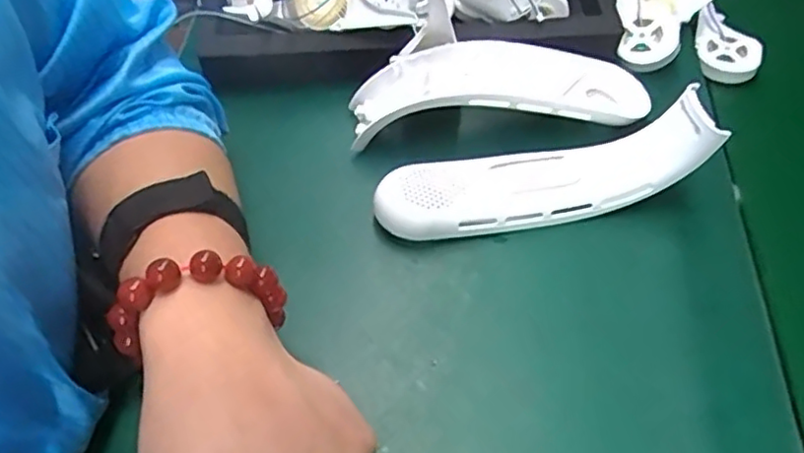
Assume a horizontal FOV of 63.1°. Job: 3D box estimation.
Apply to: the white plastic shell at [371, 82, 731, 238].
[{"bbox_3d":[0.078,-0.032,0.389,0.190,0.061,0.052,-9,55,-4],"label":"white plastic shell"}]

